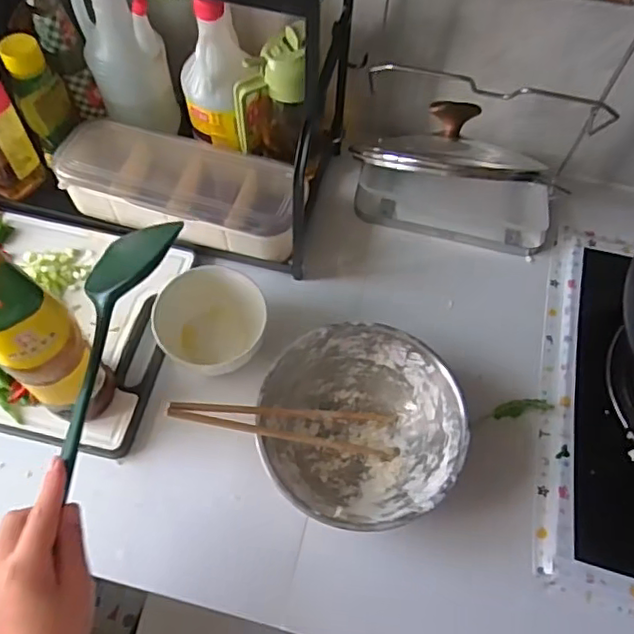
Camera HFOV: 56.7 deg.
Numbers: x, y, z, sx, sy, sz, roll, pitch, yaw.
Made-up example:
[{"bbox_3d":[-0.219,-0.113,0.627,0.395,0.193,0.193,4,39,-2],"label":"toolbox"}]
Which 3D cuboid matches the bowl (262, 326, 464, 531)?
[{"bbox_3d":[0.041,0.108,0.569,0.182,0.084,0.177,1,64,-2],"label":"bowl"}]

